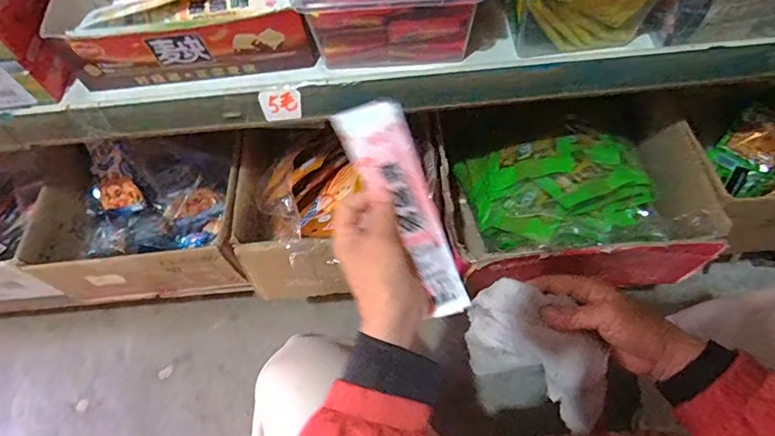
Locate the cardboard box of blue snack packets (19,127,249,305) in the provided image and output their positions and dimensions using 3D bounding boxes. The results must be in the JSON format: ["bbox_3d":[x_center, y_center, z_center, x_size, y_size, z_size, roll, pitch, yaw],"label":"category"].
[{"bbox_3d":[-0.356,0.006,0.704,0.293,0.132,0.200,-8,60,1],"label":"cardboard box of blue snack packets"}]

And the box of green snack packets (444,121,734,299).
[{"bbox_3d":[0.250,-0.010,0.674,0.328,0.167,0.208,-5,60,2],"label":"box of green snack packets"}]

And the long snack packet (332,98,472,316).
[{"bbox_3d":[0.022,-0.003,0.401,0.052,0.200,0.005,-25,17,3],"label":"long snack packet"}]

